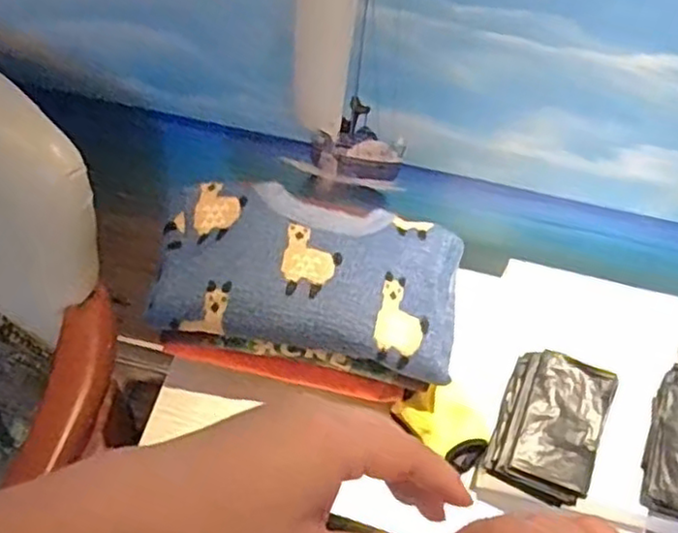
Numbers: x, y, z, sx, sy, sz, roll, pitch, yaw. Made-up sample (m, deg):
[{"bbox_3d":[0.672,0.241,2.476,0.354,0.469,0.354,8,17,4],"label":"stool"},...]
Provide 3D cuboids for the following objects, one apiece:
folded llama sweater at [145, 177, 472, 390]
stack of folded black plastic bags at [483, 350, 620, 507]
[{"bbox_3d":[-0.035,0.003,0.784,0.350,0.065,0.196,11,56,2],"label":"folded llama sweater"},{"bbox_3d":[0.245,0.181,0.782,0.108,0.060,0.158,22,57,10],"label":"stack of folded black plastic bags"}]

